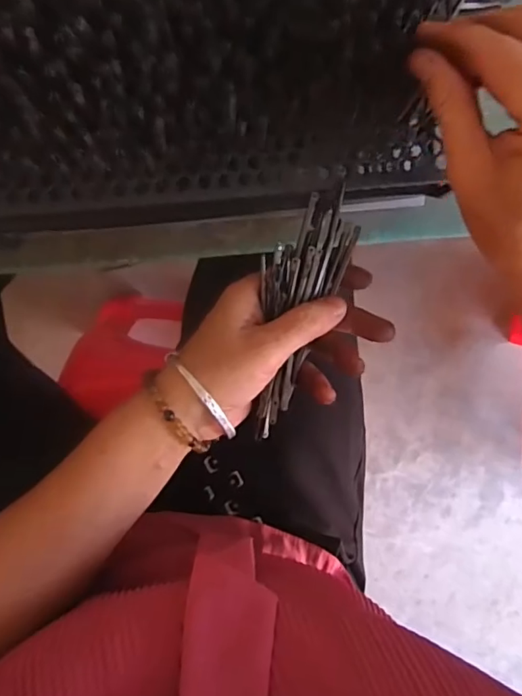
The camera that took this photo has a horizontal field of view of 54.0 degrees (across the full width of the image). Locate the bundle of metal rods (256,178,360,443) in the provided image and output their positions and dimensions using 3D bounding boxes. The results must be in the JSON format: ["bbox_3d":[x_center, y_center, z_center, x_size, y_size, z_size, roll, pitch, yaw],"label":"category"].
[{"bbox_3d":[0.018,-0.018,0.301,0.047,0.023,0.150,15,95,-7],"label":"bundle of metal rods"}]

